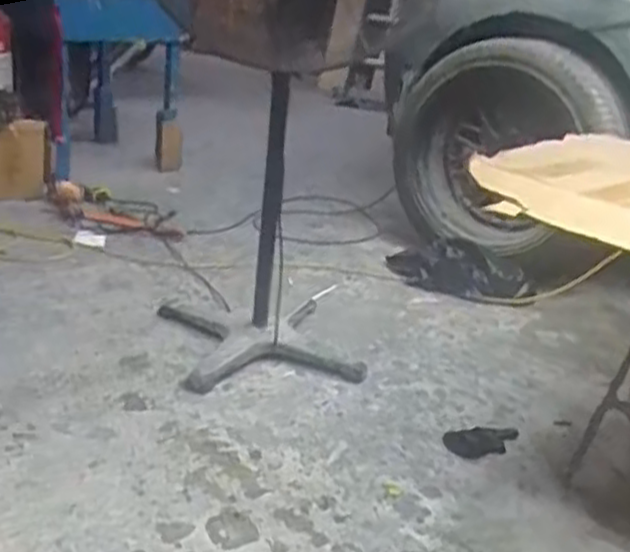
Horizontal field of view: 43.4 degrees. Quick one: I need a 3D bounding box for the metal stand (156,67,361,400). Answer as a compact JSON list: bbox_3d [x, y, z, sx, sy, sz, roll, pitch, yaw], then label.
[{"bbox_3d":[-0.109,-0.111,1.731,0.385,0.592,0.404,-2,23,-19],"label":"metal stand"}]

